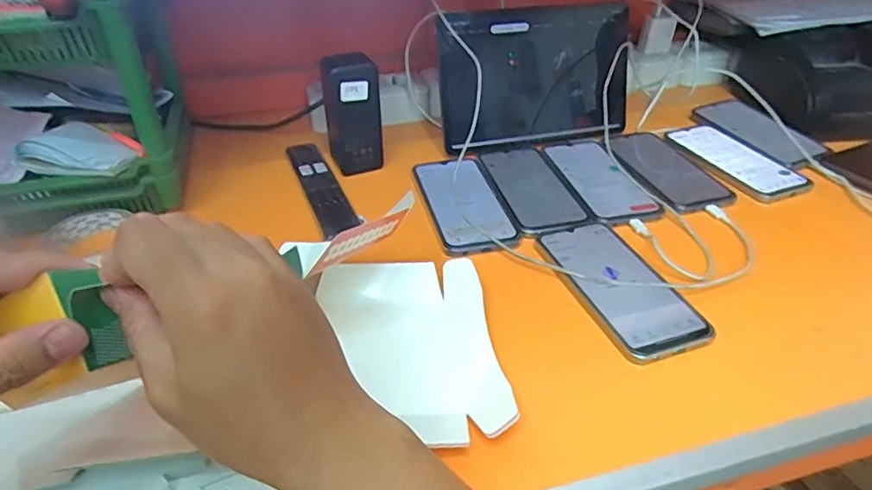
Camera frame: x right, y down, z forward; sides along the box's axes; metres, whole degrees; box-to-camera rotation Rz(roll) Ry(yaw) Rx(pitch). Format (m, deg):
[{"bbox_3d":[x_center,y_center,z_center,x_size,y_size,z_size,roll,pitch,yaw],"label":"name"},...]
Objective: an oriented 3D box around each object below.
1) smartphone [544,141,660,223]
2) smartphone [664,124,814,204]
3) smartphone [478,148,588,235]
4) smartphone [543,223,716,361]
[{"bbox_3d":[0.184,-0.078,0.655,0.078,0.006,0.181,-7,37,-10],"label":"smartphone"},{"bbox_3d":[0.361,-0.105,0.691,0.082,0.005,0.176,-13,39,-18],"label":"smartphone"},{"bbox_3d":[0.104,-0.074,0.648,0.081,0.004,0.183,-6,37,-9],"label":"smartphone"},{"bbox_3d":[0.158,0.032,0.506,0.084,0.007,0.169,-13,39,-17],"label":"smartphone"}]

